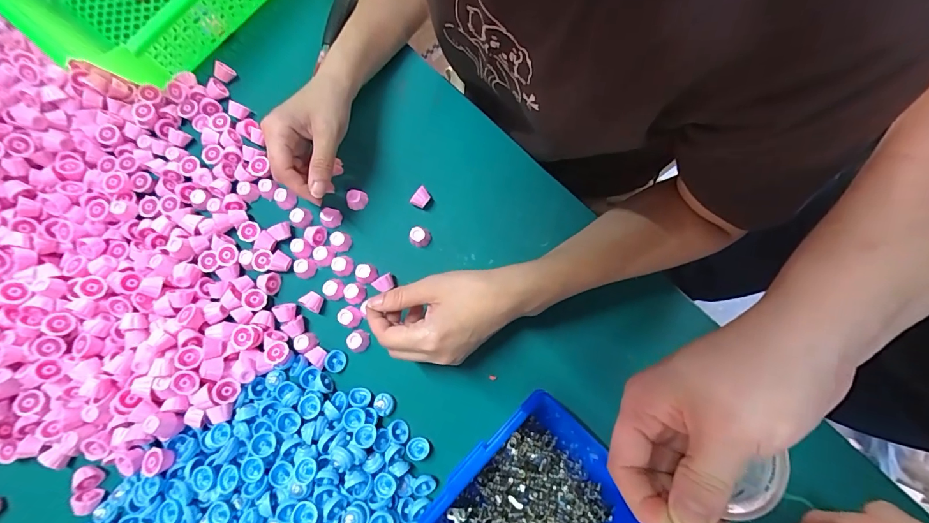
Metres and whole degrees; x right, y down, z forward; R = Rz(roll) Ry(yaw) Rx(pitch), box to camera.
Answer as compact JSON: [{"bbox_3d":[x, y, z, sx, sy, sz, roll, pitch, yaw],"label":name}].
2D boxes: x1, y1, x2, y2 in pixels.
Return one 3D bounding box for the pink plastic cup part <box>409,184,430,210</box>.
[{"bbox_3d":[-0.043,-0.062,0.393,0.014,0.020,0.018,40,81,7],"label":"pink plastic cup part"}]

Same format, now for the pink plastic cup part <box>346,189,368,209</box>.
[{"bbox_3d":[-0.108,-0.062,0.396,0.019,0.014,0.016,-4,78,-2],"label":"pink plastic cup part"}]

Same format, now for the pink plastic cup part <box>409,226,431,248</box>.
[{"bbox_3d":[-0.044,-0.024,0.385,0.021,0.013,0.018,1,78,-1],"label":"pink plastic cup part"}]

